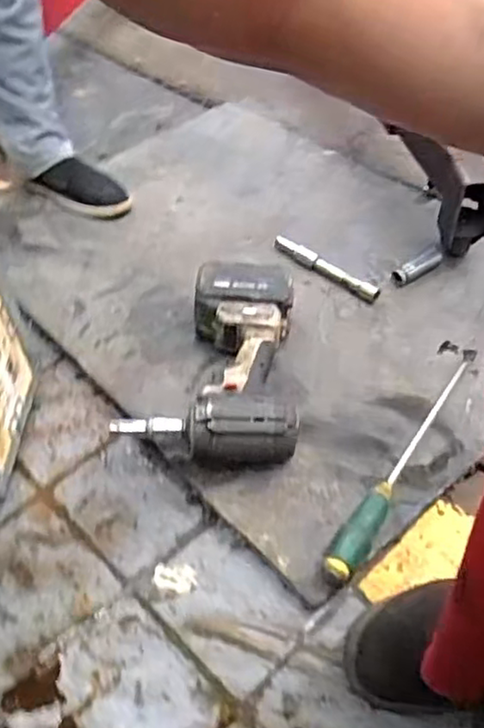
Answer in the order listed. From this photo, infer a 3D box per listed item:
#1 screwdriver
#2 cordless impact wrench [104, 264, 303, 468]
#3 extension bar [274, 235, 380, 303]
[{"bbox_3d":[0.190,0.091,0.737,0.033,0.033,0.372,26,49,23],"label":"screwdriver"},{"bbox_3d":[-0.026,-0.007,0.790,0.190,0.071,0.274,3,48,6],"label":"cordless impact wrench"},{"bbox_3d":[0.119,-0.138,0.965,0.022,0.026,0.187,-36,56,-27],"label":"extension bar"}]

